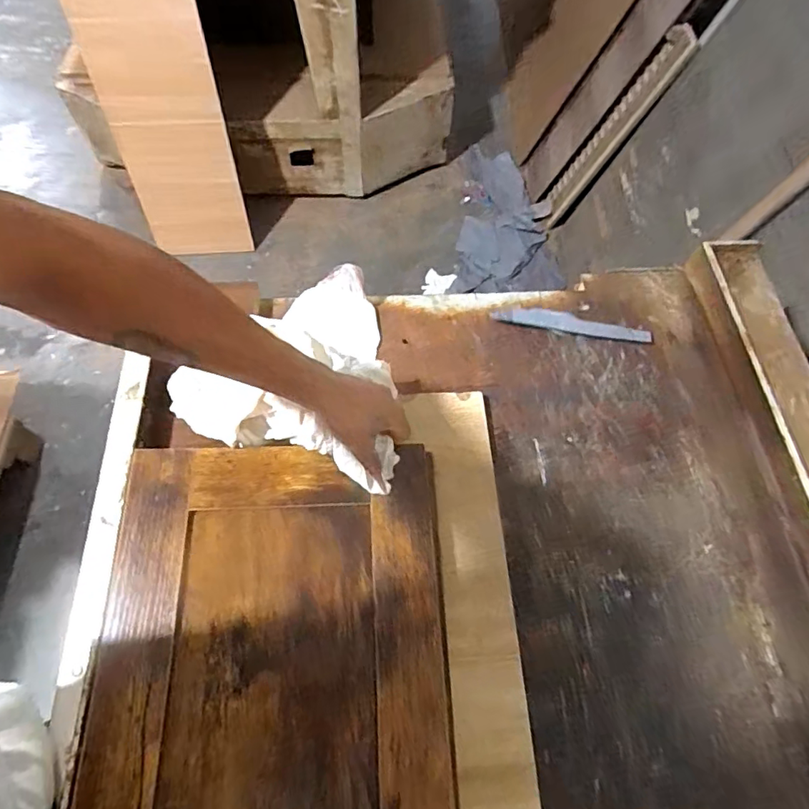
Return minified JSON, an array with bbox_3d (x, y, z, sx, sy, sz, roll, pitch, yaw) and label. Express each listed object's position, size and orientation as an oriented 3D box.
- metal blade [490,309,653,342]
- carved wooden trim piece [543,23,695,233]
[{"bbox_3d":[0.221,-0.109,0.700,0.206,0.007,0.030,9,63,1],"label":"metal blade"},{"bbox_3d":[0.612,-0.803,1.603,0.035,0.636,0.091,-2,62,-26],"label":"carved wooden trim piece"}]

